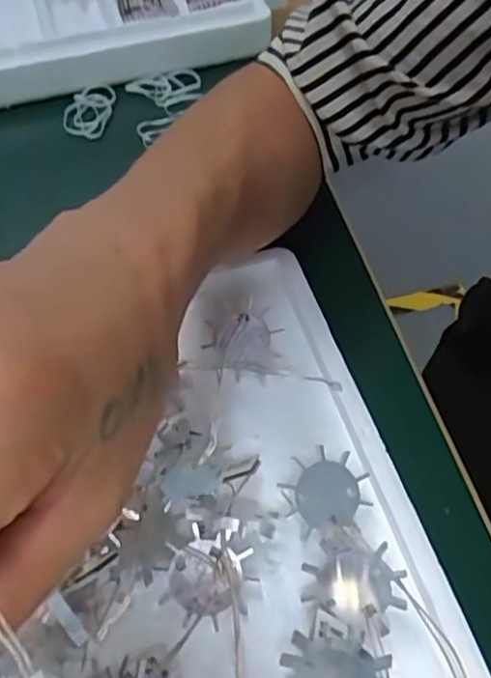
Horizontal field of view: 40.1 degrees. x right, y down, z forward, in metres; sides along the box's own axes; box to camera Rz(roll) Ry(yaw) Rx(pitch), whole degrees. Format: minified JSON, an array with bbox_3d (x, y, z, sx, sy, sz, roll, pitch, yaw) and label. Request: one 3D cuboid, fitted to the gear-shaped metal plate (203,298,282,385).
[{"bbox_3d":[-0.001,-0.001,0.330,0.036,0.006,0.035,28,99,7],"label":"gear-shaped metal plate"}]

